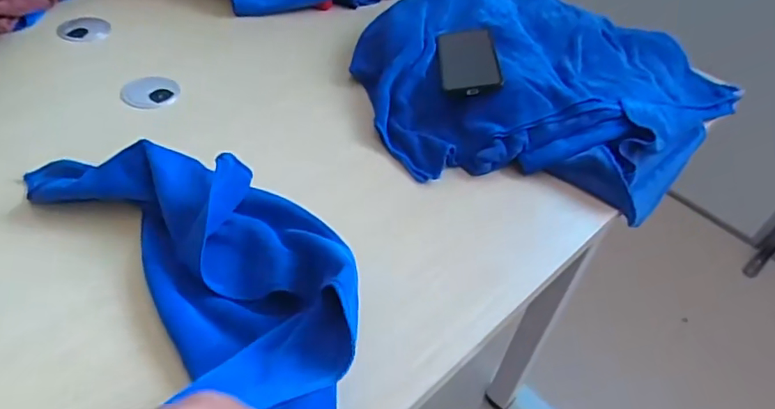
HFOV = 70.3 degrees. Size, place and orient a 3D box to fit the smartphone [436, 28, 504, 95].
[{"bbox_3d":[0.111,-0.197,0.754,0.077,0.013,0.169,-4,40,4],"label":"smartphone"}]

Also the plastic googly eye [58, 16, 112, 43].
[{"bbox_3d":[-0.459,-0.264,0.835,0.070,0.010,0.066,-13,48,-19],"label":"plastic googly eye"}]

